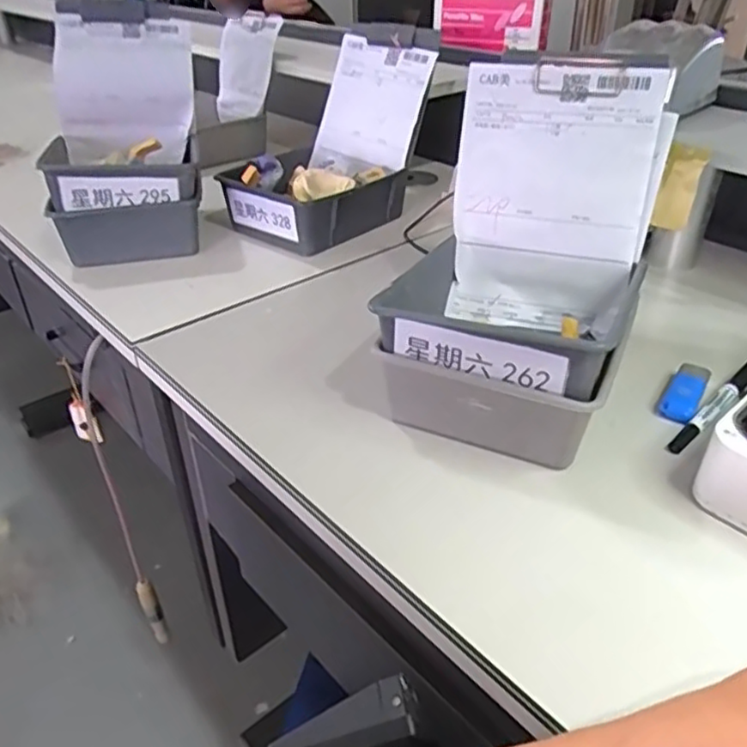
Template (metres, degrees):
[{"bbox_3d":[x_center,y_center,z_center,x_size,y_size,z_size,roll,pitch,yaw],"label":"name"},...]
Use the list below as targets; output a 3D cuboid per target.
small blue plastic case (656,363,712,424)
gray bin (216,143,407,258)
[{"bbox_3d":[0.236,0.015,0.495,0.025,0.017,0.065,21,40,29],"label":"small blue plastic case"},{"bbox_3d":[-0.070,-0.207,0.757,0.143,0.076,0.168,25,42,33],"label":"gray bin"}]

